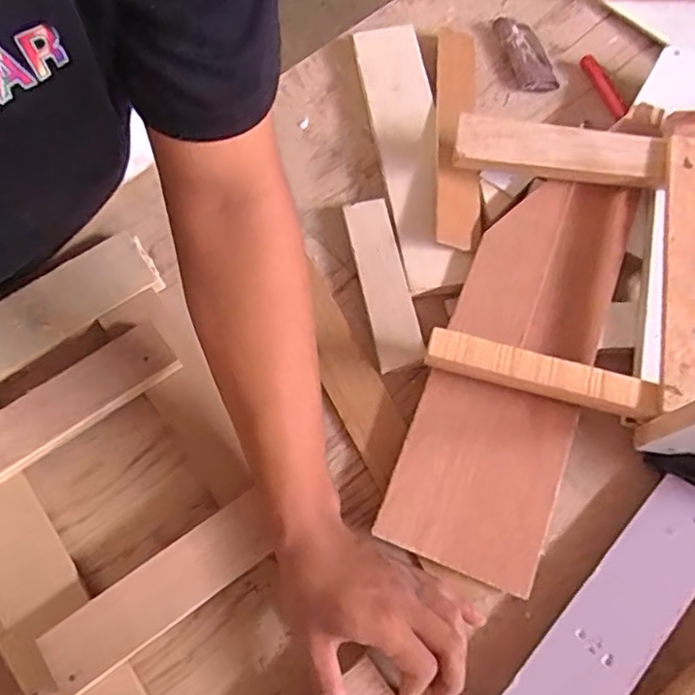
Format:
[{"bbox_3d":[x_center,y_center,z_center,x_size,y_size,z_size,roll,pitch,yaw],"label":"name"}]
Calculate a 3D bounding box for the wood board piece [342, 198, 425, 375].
[{"bbox_3d":[0.033,-0.065,0.572,0.043,0.012,0.178,-12,68,-3],"label":"wood board piece"}]

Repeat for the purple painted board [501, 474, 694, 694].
[{"bbox_3d":[0.182,0.220,0.443,0.301,0.011,0.064,-43,53,-18],"label":"purple painted board"}]

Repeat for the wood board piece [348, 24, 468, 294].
[{"bbox_3d":[0.062,-0.213,0.627,0.068,0.012,0.333,-7,68,-2],"label":"wood board piece"}]

